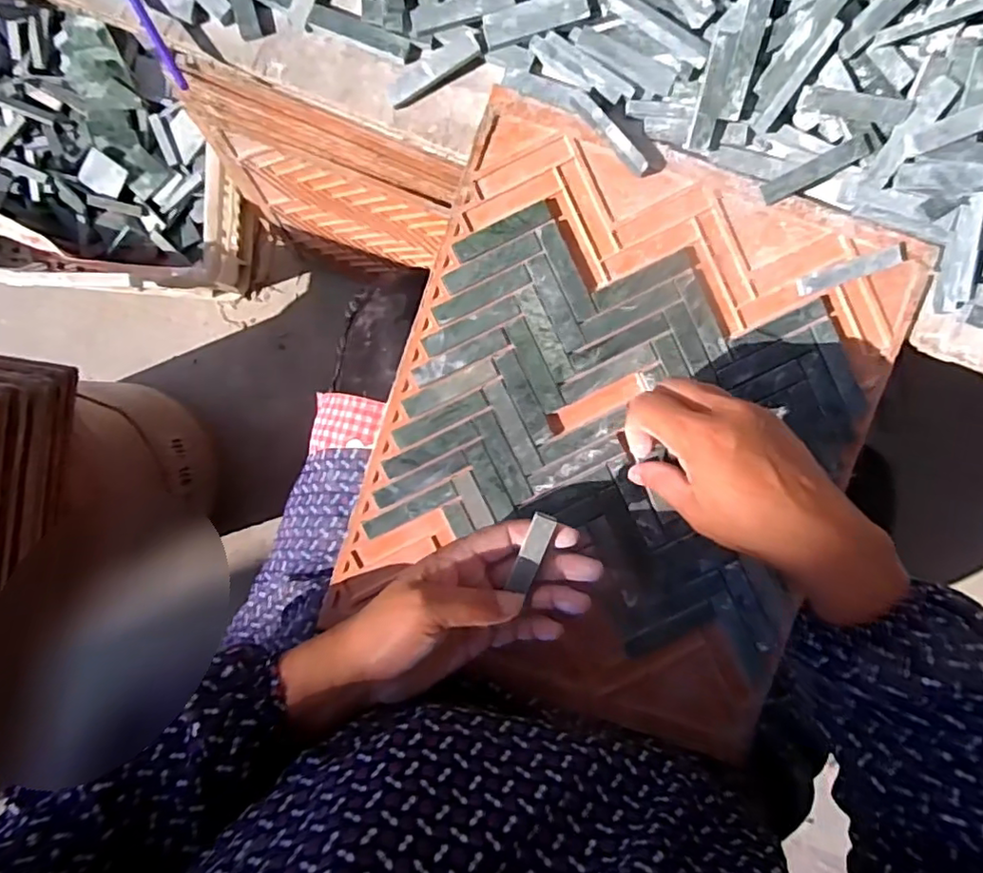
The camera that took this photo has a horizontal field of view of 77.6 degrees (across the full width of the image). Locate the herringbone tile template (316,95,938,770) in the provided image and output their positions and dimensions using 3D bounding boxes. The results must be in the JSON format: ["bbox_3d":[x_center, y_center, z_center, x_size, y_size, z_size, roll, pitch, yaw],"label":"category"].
[{"bbox_3d":[0.083,0.000,0.392,0.289,0.019,0.350,19,95,-2],"label":"herringbone tile template"}]

